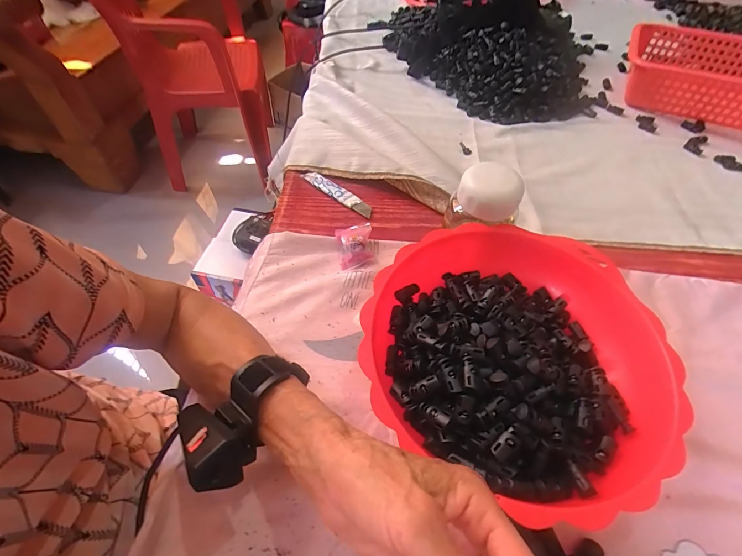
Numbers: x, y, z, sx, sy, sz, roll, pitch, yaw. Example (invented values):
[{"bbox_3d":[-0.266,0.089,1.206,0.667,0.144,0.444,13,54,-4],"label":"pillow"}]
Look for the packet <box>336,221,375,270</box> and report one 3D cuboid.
[{"bbox_3d":[-0.017,-0.037,0.409,0.040,0.023,0.057,-8,55,-10],"label":"packet"}]

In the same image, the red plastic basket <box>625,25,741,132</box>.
[{"bbox_3d":[0.615,-0.355,0.629,0.290,0.089,0.197,23,55,12],"label":"red plastic basket"}]

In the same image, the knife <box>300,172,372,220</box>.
[{"bbox_3d":[-0.045,-0.115,0.472,0.115,0.004,0.018,34,77,16],"label":"knife"}]

